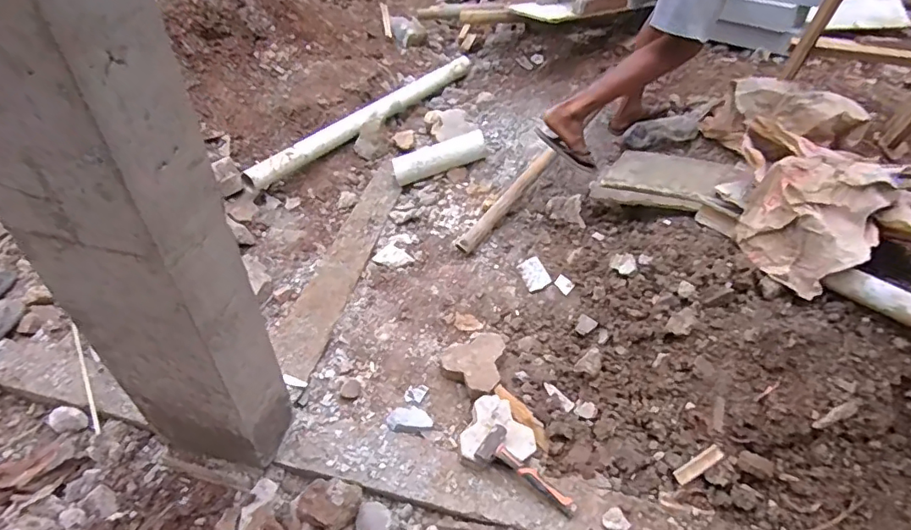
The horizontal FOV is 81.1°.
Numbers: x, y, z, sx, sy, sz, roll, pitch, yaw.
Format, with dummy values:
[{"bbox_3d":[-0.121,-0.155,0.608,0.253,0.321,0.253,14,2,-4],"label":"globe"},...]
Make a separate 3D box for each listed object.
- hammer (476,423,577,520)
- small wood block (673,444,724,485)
[{"bbox_3d":[0.187,0.532,1.353,0.283,0.058,0.099,38,57,13],"label":"hammer"},{"bbox_3d":[0.627,0.516,1.374,0.134,0.008,0.036,-36,62,3],"label":"small wood block"}]

